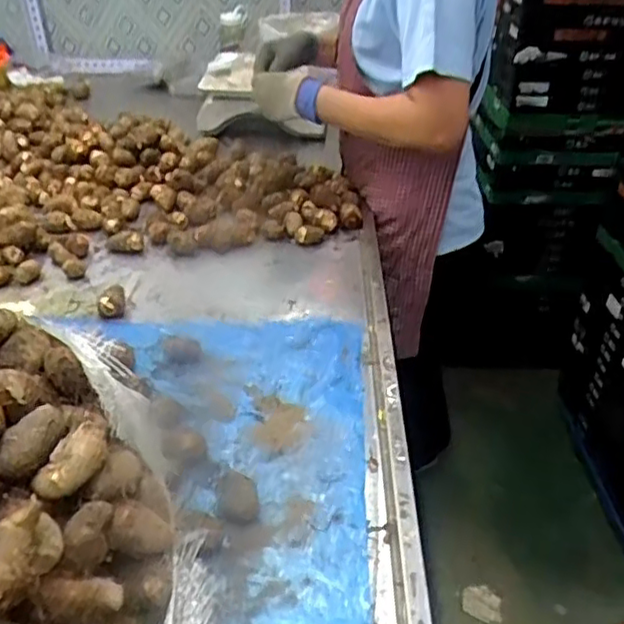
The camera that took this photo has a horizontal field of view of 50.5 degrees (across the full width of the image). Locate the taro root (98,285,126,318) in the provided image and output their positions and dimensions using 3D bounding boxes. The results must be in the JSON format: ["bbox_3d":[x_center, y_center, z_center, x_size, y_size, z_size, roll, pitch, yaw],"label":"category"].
[{"bbox_3d":[-0.296,-0.014,0.979,0.037,0.039,0.048,-6,36,-9],"label":"taro root"}]

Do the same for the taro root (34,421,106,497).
[{"bbox_3d":[-0.177,0.113,0.494,0.034,0.029,0.061,32,66,10],"label":"taro root"}]

